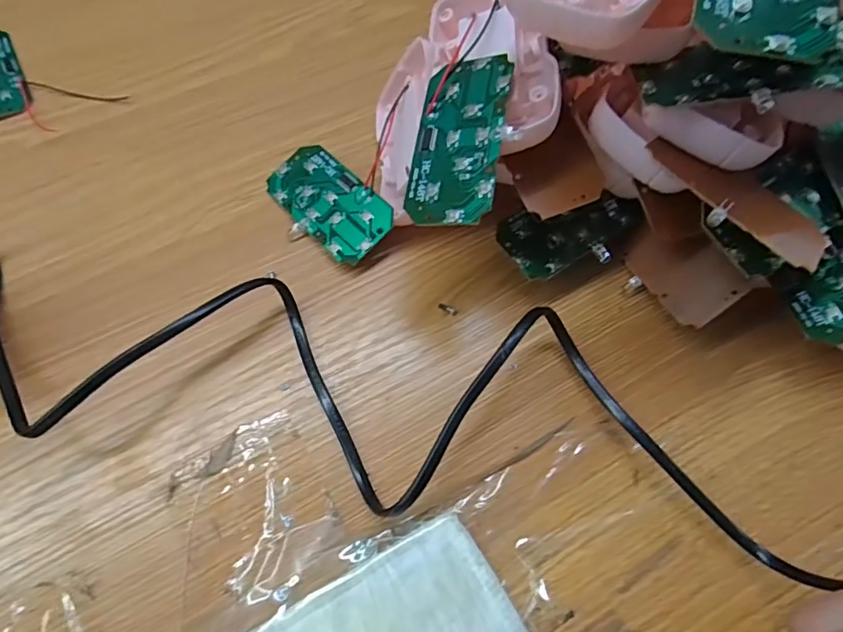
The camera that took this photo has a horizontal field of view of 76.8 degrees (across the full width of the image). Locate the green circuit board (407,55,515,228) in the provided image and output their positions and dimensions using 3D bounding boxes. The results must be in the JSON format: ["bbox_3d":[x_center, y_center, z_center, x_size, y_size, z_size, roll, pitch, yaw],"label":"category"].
[{"bbox_3d":[0.015,-0.071,0.213,0.037,0.004,0.072,3,75,26],"label":"green circuit board"}]

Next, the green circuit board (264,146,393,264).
[{"bbox_3d":[-0.049,-0.057,0.271,0.041,0.004,0.072,-45,68,-4],"label":"green circuit board"}]

